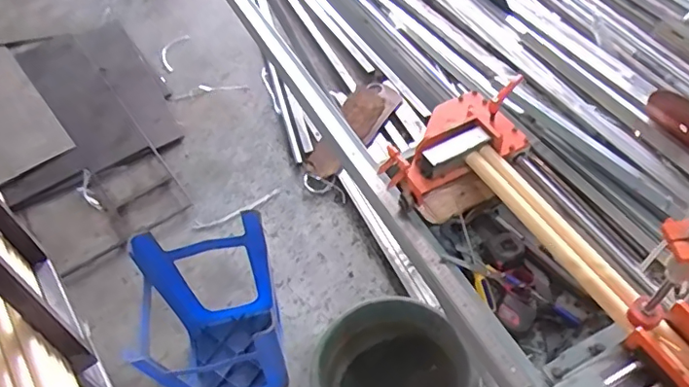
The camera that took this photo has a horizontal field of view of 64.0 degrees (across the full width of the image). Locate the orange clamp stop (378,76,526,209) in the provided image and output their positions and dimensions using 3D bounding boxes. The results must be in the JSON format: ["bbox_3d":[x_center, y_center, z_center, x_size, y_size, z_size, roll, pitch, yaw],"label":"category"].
[{"bbox_3d":[0.213,-0.110,1.056,0.302,0.100,0.176,-24,53,-13],"label":"orange clamp stop"}]

